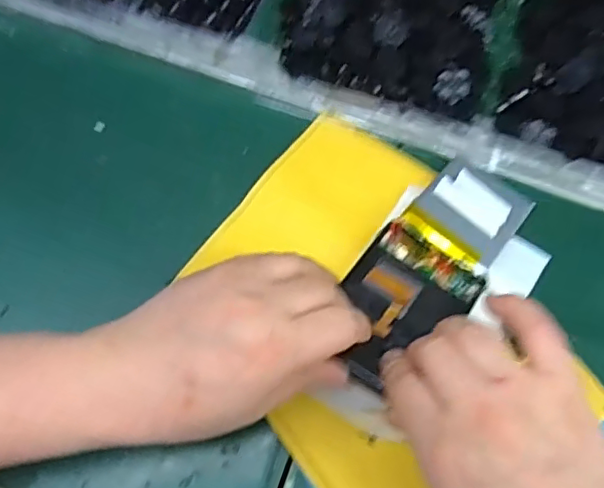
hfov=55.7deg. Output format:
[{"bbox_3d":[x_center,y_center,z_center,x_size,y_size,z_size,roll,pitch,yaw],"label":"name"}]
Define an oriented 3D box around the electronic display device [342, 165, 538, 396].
[{"bbox_3d":[0.078,0.012,0.349,0.066,0.022,0.171,39,67,12],"label":"electronic display device"}]

